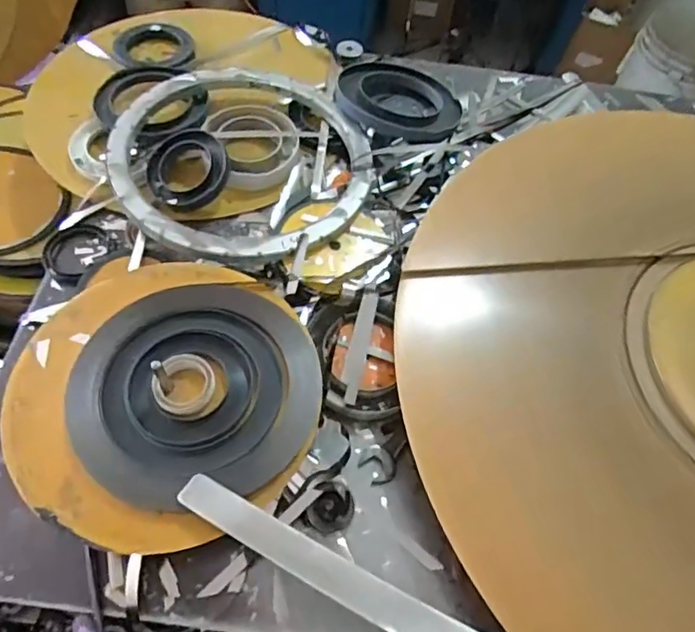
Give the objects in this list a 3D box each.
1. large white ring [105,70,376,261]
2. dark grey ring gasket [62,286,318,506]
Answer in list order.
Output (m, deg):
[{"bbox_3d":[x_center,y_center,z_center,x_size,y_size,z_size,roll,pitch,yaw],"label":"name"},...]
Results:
[{"bbox_3d":[-0.136,-0.216,0.734,0.338,0.033,0.345,-1,59,-5],"label":"large white ring"},{"bbox_3d":[-0.146,0.067,0.543,0.236,0.021,0.220,2,59,-3],"label":"dark grey ring gasket"}]

